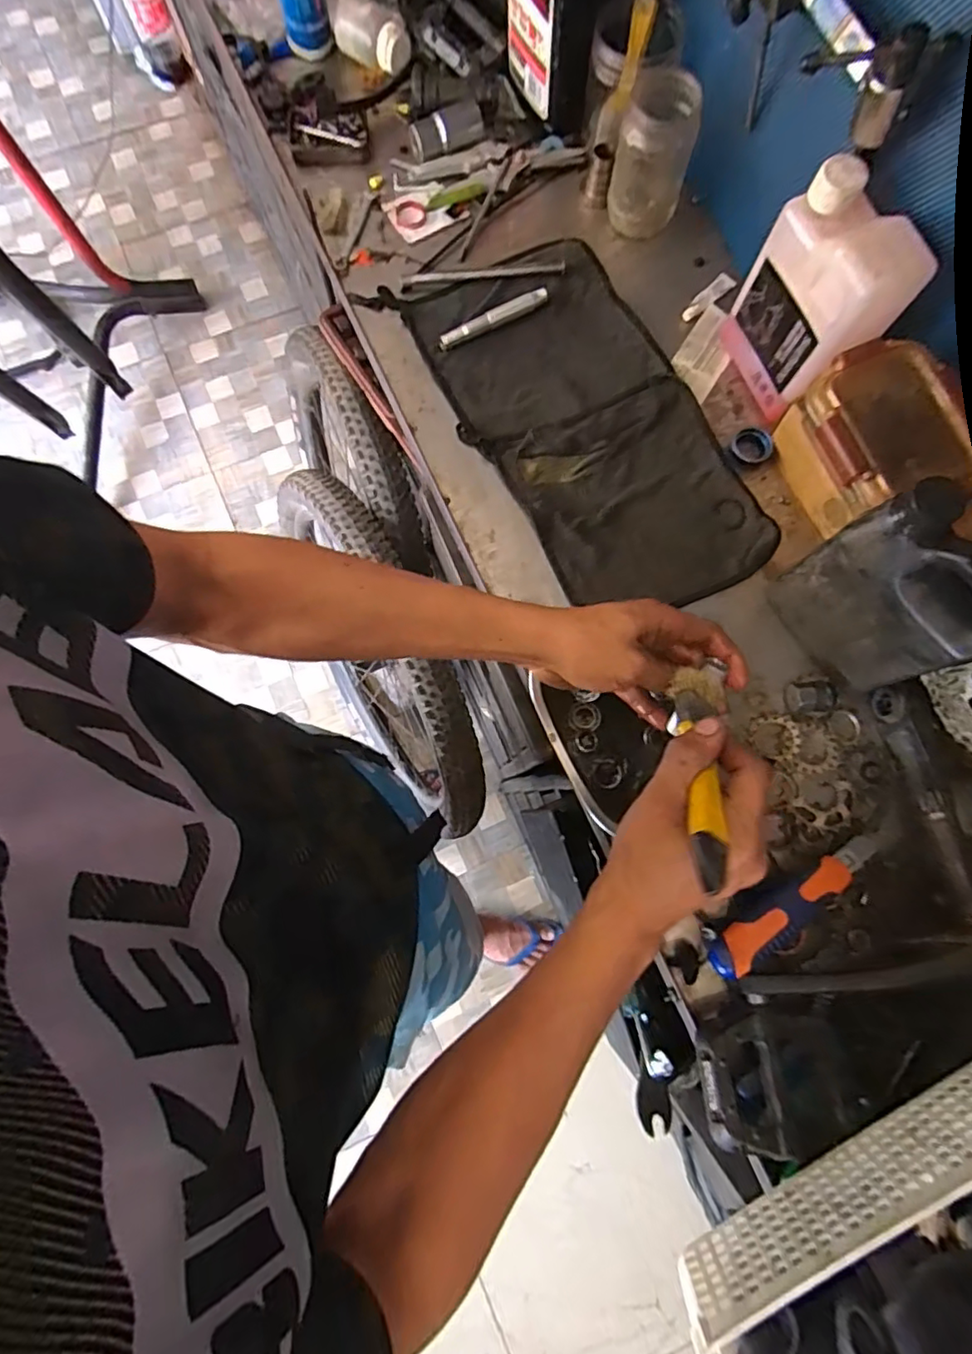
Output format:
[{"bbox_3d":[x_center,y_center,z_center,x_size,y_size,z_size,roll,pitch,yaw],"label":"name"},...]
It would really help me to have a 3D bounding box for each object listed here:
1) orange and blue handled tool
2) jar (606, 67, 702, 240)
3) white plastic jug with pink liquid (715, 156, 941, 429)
[{"bbox_3d":[0.266,0.198,0.501,0.173,0.038,0.035,-30,80,-5],"label":"orange and blue handled tool"},{"bbox_3d":[0.172,-0.536,0.600,0.075,0.105,0.078,19,80,4],"label":"jar"},{"bbox_3d":[0.299,-0.329,0.529,0.071,0.177,0.127,-18,80,-3],"label":"white plastic jug with pink liquid"}]

